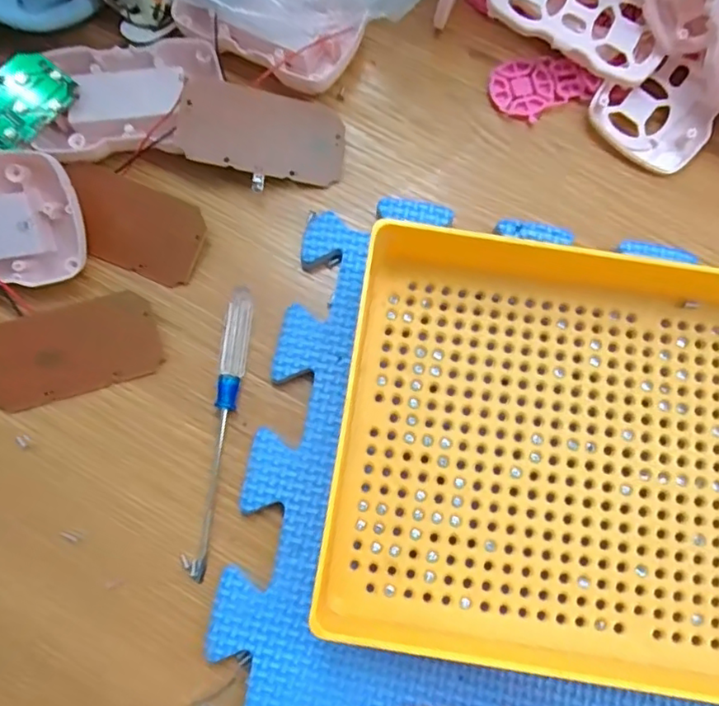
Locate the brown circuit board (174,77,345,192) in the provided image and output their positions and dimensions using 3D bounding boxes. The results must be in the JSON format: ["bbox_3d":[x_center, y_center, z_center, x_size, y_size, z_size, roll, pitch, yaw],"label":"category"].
[{"bbox_3d":[-0.045,-0.102,0.270,0.075,0.004,0.046,8,76,-14],"label":"brown circuit board"}]

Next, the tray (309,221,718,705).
[{"bbox_3d":[0.116,0.039,0.226,0.257,0.040,0.165,9,77,2],"label":"tray"}]

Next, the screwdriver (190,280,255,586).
[{"bbox_3d":[-0.058,0.031,0.242,0.010,0.012,0.119,8,77,2],"label":"screwdriver"}]

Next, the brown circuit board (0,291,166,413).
[{"bbox_3d":[-0.124,-0.002,0.250,0.073,0.004,0.038,-16,89,-5],"label":"brown circuit board"}]

